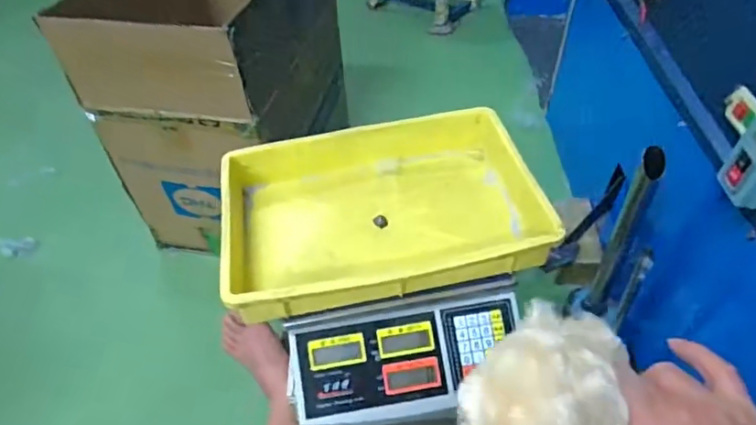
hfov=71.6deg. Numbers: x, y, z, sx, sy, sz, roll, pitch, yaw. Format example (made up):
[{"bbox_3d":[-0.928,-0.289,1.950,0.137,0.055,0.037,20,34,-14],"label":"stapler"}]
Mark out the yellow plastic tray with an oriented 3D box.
[{"bbox_3d":[-0.003,-0.009,0.630,0.347,0.071,0.248,-10,47,-7],"label":"yellow plastic tray"}]

